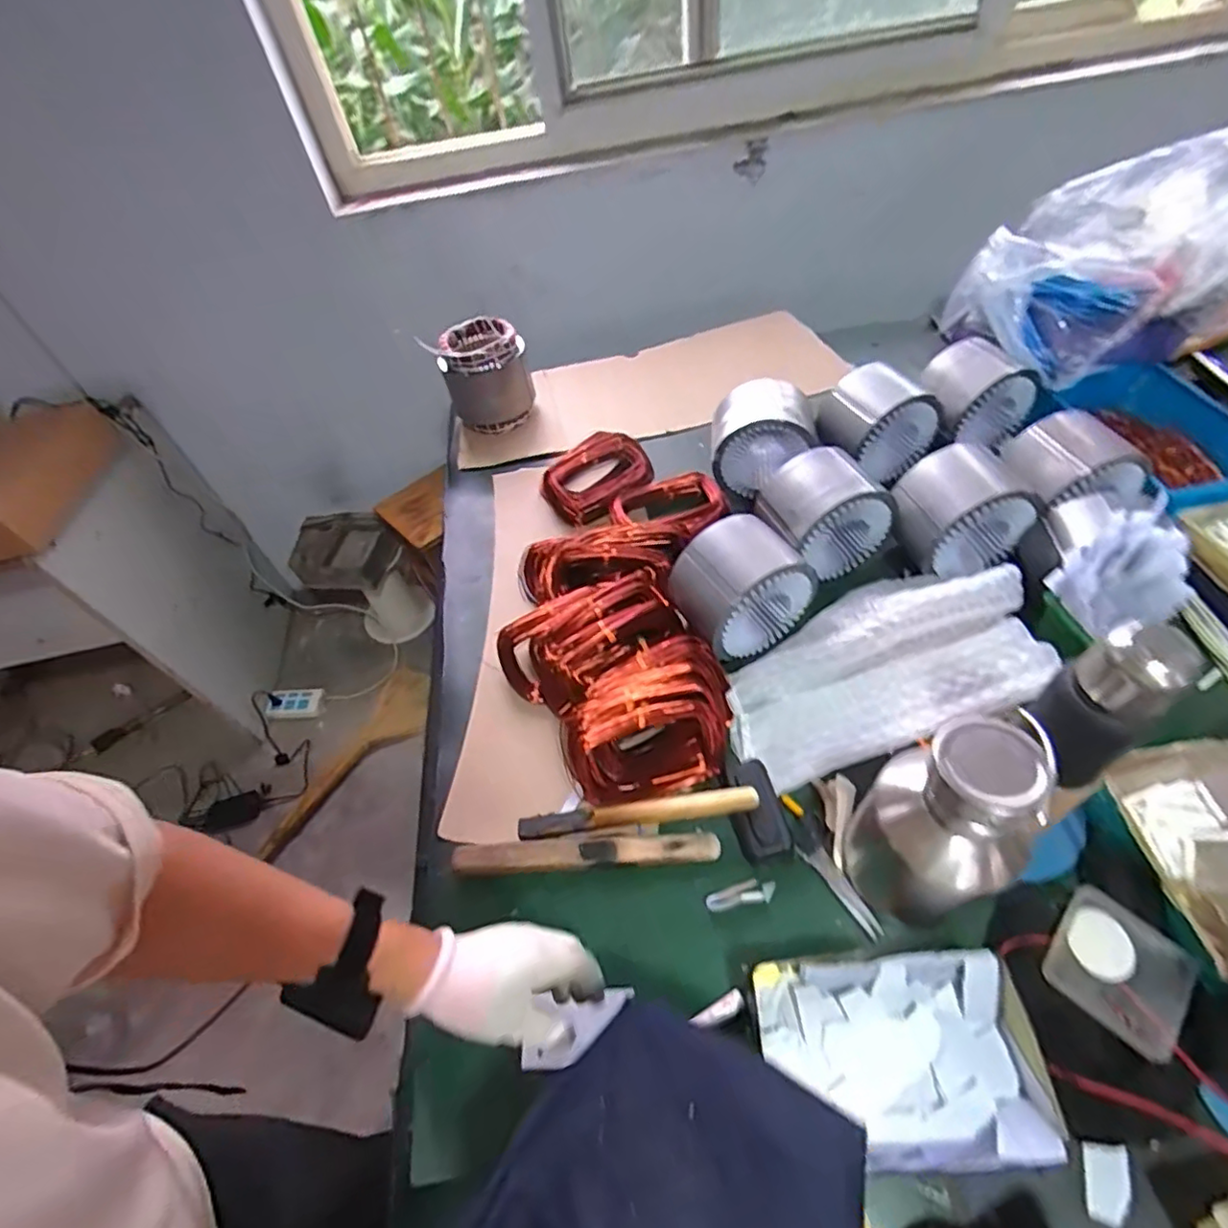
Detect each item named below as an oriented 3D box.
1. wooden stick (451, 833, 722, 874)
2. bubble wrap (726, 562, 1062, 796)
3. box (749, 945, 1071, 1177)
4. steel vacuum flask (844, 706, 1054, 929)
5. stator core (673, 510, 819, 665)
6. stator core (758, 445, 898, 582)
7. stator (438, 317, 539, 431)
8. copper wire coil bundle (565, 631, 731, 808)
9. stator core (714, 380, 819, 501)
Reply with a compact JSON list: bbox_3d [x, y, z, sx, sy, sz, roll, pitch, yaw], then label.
[{"bbox_3d":[-0.028,0.255,0.650,0.273,0.035,0.034,-8,51,2],"label":"wooden stick"},{"bbox_3d":[0.299,0.049,0.723,0.347,0.080,0.223,-23,45,8],"label":"bubble wrap"},{"bbox_3d":[0.236,0.366,0.509,0.222,0.060,0.142,-4,51,5],"label":"box"},{"bbox_3d":[0.284,0.183,0.521,0.113,0.227,0.125,-8,51,2],"label":"steel vacuum flask"},{"bbox_3d":[0.158,-0.033,0.765,0.149,0.138,0.112,-26,53,-12],"label":"stator core"},{"bbox_3d":[0.278,-0.137,0.833,0.151,0.126,0.132,-25,52,-11],"label":"stator core"},{"bbox_3d":[-0.238,-0.443,1.137,0.155,0.158,0.129,-18,51,-6],"label":"stator"},{"bbox_3d":[0.040,0.121,0.705,0.190,0.083,0.157,-13,51,-2],"label":"copper wire coil bundle"},{"bbox_3d":[0.229,-0.265,0.948,0.152,0.140,0.120,7,53,14],"label":"stator core"}]

